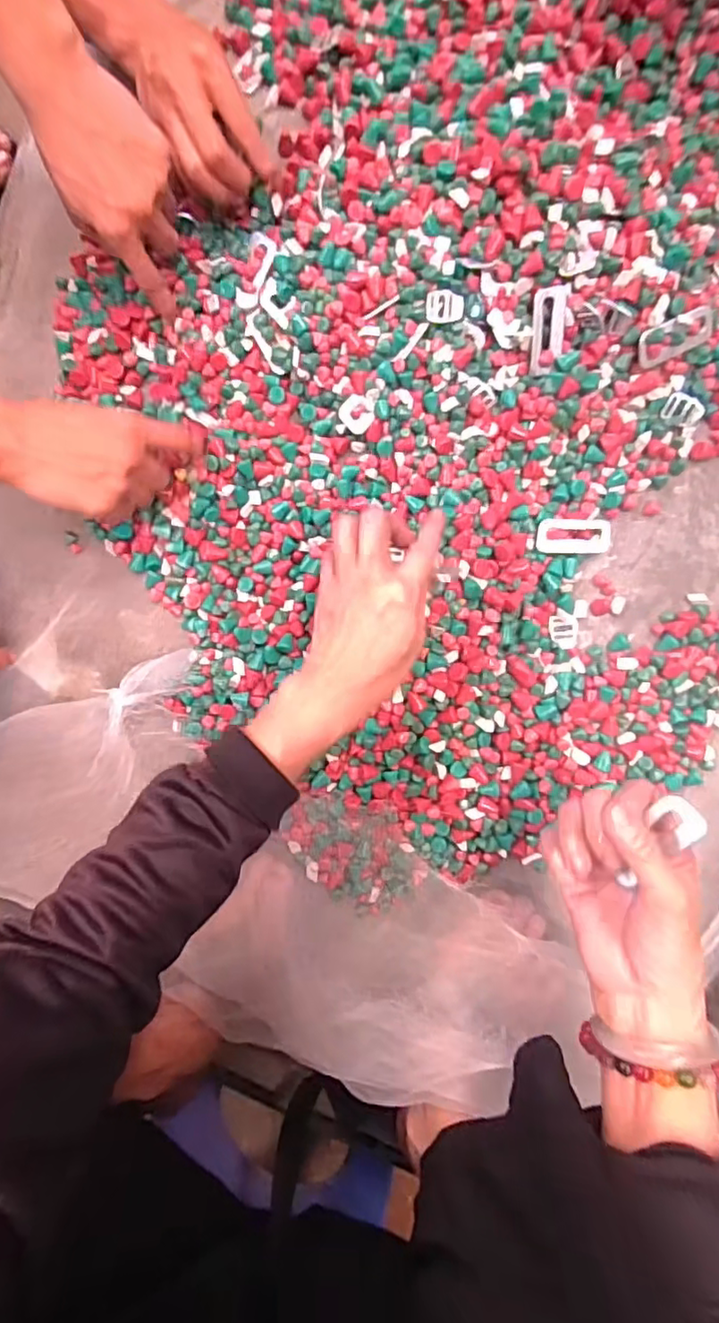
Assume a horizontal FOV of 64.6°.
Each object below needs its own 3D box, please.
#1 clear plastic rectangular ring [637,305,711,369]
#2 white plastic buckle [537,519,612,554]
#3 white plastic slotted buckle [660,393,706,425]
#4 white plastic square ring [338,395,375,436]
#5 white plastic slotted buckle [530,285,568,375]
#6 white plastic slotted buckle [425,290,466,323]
[{"bbox_3d":[0.239,-0.245,0.429,0.061,0.007,0.028,-24,125,2],"label":"clear plastic rectangular ring"},{"bbox_3d":[0.175,-0.101,0.462,0.062,0.005,0.028,-1,114,-7],"label":"white plastic buckle"},{"bbox_3d":[0.258,-0.201,0.451,0.029,0.008,0.019,22,96,3],"label":"white plastic slotted buckle"},{"bbox_3d":[-0.002,-0.208,0.479,0.028,0.005,0.029,41,107,-13],"label":"white plastic square ring"},{"bbox_3d":[0.145,-0.254,0.436,0.026,0.010,0.059,2,117,5],"label":"white plastic slotted buckle"},{"bbox_3d":[0.067,-0.277,0.444,0.029,0.004,0.022,3,114,-1],"label":"white plastic slotted buckle"}]

